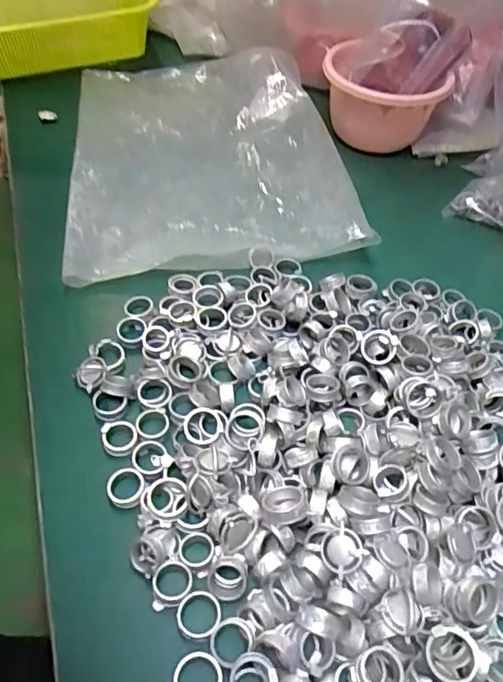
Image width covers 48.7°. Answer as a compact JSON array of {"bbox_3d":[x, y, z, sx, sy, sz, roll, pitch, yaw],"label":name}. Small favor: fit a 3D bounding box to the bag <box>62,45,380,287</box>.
[{"bbox_3d":[-0.058,-0.221,0.624,0.282,0.047,0.391,-11,50,-2],"label":"bag"}]

